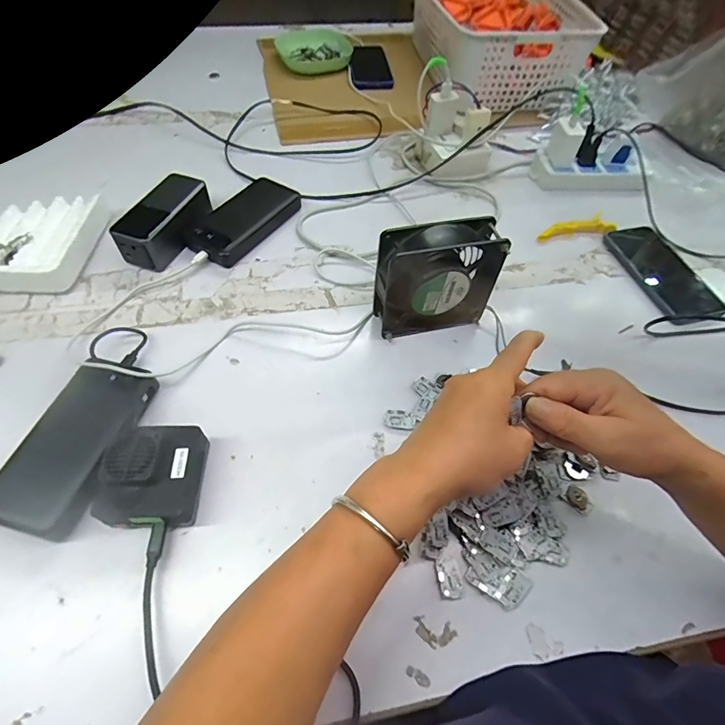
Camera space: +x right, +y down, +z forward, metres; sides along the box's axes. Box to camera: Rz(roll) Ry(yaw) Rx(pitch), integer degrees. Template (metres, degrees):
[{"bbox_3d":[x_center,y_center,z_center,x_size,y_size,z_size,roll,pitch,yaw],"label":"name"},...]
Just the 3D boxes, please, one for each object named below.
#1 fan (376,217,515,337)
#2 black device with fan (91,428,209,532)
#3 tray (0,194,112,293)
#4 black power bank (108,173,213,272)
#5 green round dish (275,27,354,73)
[{"bbox_3d":[0.074,-0.085,0.437,0.116,0.117,0.045,-12,57,-10],"label":"fan"},{"bbox_3d":[-0.173,0.094,0.349,0.074,0.047,0.075,-2,56,-3],"label":"black device with fan"},{"bbox_3d":[-0.434,-0.148,0.512,0.215,0.035,0.154,1,56,-1],"label":"tray"},{"bbox_3d":[-0.248,-0.177,0.528,0.057,0.048,0.129,15,57,8],"label":"black power bank"},{"bbox_3d":[-0.095,-0.625,0.841,0.144,0.031,0.157,-2,56,-3],"label":"green round dish"}]

